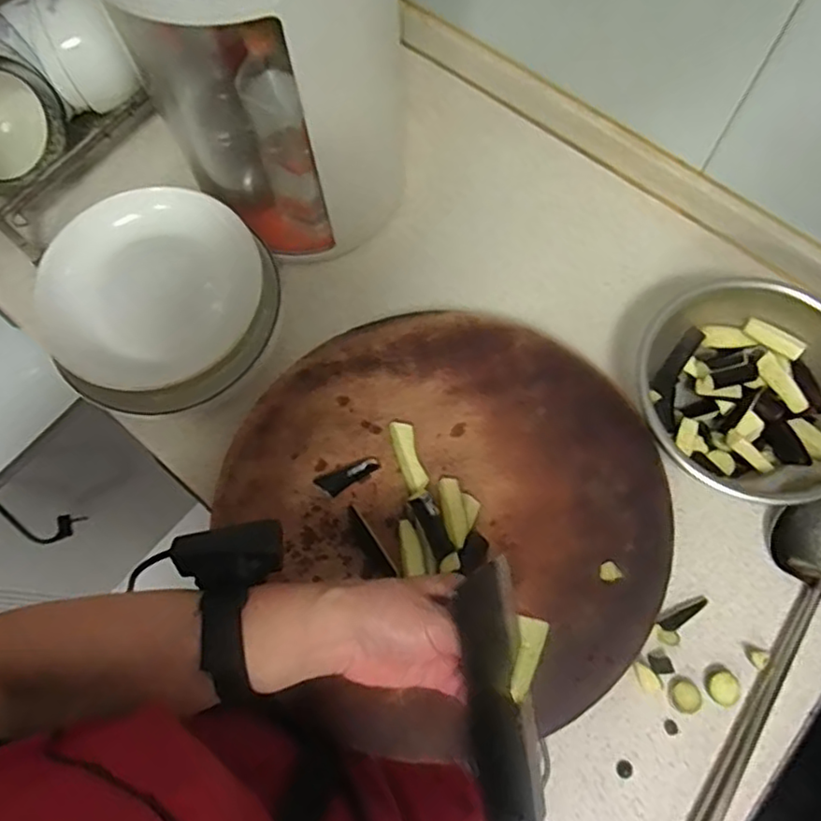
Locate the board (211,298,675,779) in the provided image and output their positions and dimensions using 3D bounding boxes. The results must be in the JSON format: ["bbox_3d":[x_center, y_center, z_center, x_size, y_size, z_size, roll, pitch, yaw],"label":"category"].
[{"bbox_3d":[0.037,0.086,0.580,0.350,0.044,0.371,0,72,1],"label":"board"}]

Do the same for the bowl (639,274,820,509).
[{"bbox_3d":[0.310,-0.017,0.588,0.192,0.077,0.194,0,72,1],"label":"bowl"}]

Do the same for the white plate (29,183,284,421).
[{"bbox_3d":[-0.229,-0.101,0.593,0.201,0.041,0.195,1,77,-4],"label":"white plate"}]

